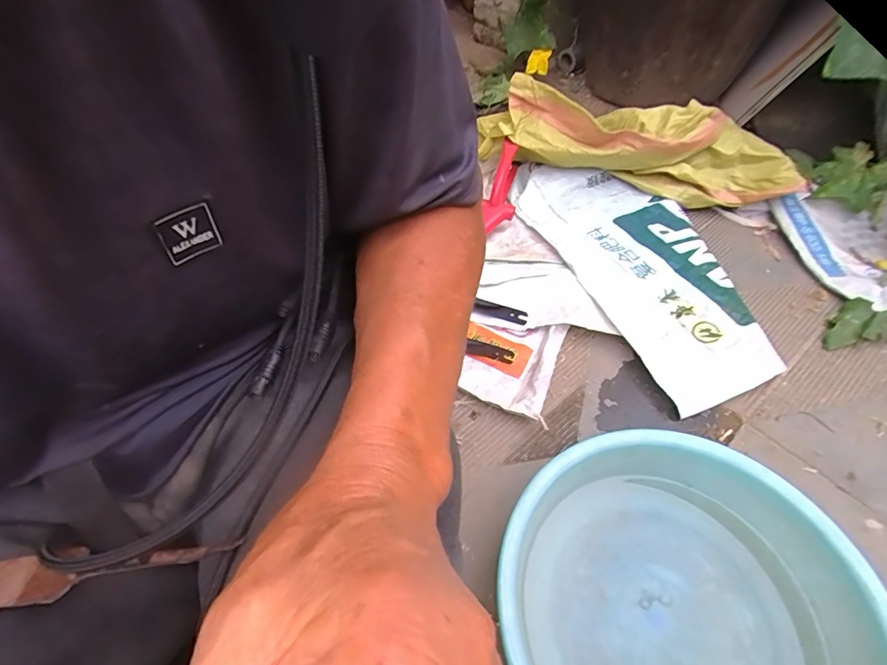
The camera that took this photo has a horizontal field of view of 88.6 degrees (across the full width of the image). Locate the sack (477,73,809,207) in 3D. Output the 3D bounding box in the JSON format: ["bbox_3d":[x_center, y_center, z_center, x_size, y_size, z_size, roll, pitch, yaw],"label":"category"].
[{"bbox_3d":[0.417,-0.389,0.978,0.604,0.183,0.141,24,56,20],"label":"sack"}]

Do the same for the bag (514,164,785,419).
[{"bbox_3d":[0.390,-0.156,0.921,0.305,0.043,0.646,-27,59,-4],"label":"bag"}]

